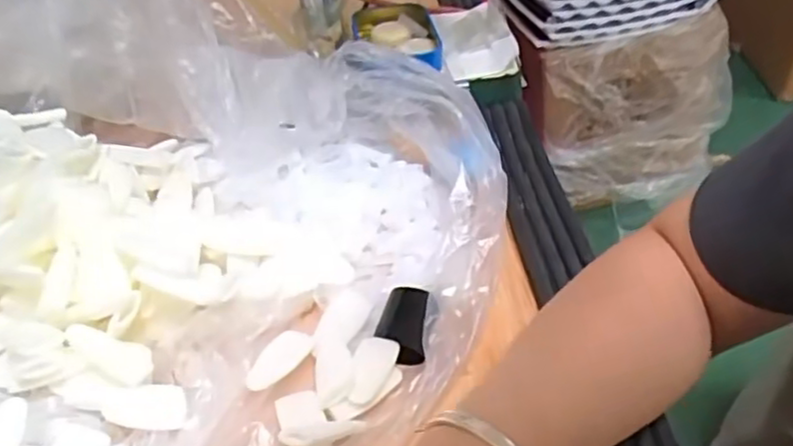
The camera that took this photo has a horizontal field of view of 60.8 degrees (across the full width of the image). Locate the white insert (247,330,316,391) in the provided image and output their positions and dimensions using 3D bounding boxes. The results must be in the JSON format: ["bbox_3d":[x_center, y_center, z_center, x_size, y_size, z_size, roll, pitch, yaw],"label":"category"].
[{"bbox_3d":[-0.067,0.078,0.383,0.021,0.011,0.041,25,51,32],"label":"white insert"}]

